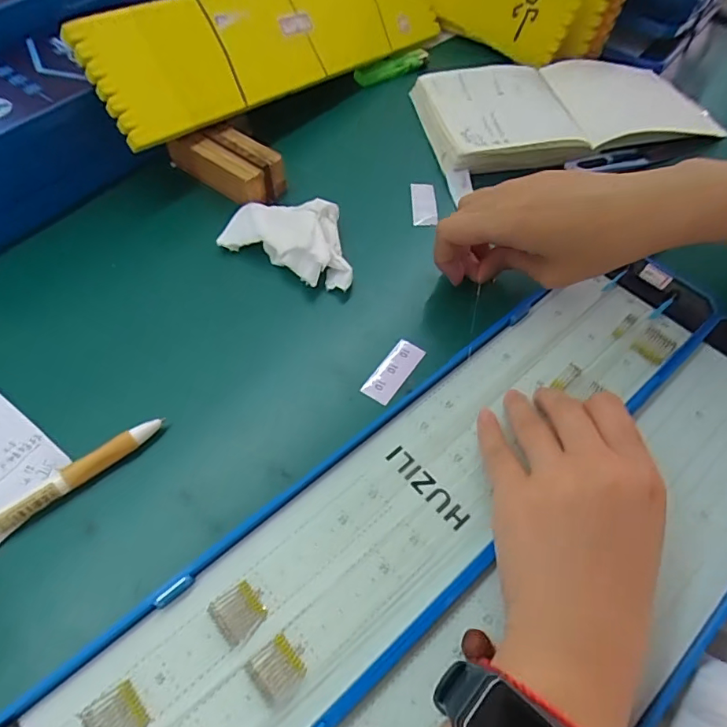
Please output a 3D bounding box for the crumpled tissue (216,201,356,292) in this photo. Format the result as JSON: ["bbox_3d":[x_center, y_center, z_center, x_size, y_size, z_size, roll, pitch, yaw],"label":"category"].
[{"bbox_3d":[-0.045,-0.088,0.360,0.099,0.022,0.062,26,59,16],"label":"crumpled tissue"}]

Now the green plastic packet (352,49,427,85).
[{"bbox_3d":[0.029,-0.282,0.483,0.080,0.015,0.014,-24,59,-16],"label":"green plastic packet"}]

